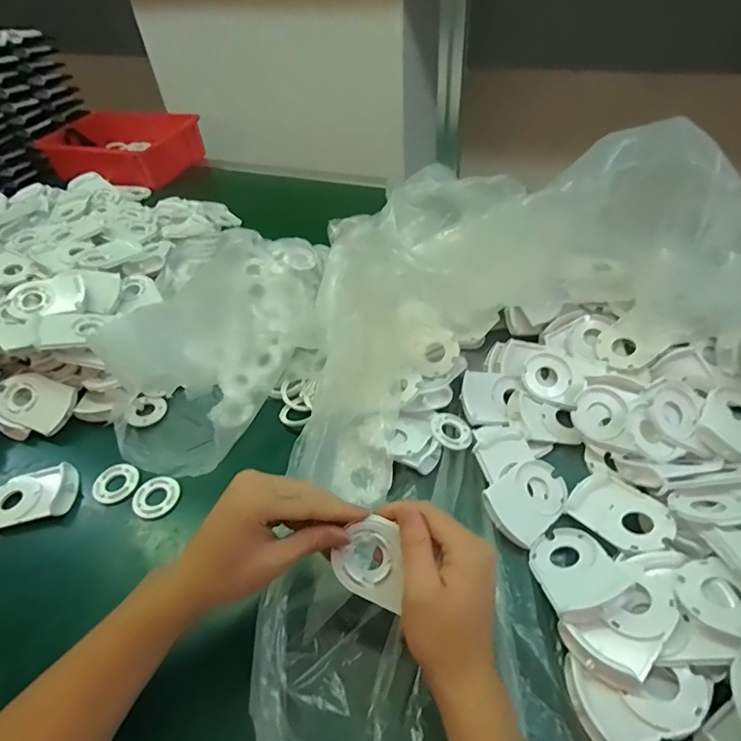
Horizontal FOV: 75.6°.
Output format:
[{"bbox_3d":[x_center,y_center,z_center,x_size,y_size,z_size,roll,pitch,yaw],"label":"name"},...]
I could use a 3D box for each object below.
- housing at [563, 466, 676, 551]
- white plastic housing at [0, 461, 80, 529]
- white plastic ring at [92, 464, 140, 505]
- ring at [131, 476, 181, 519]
[{"bbox_3d":[0.213,0.121,0.406,0.057,0.015,0.077,-31,31,-16],"label":"housing"},{"bbox_3d":[-0.337,0.128,0.478,0.083,0.023,0.055,-12,46,-6],"label":"white plastic housing"},{"bbox_3d":[-0.258,0.114,0.484,0.042,0.005,0.041,-3,45,3],"label":"white plastic ring"},{"bbox_3d":[-0.212,0.124,0.470,0.045,0.004,0.043,-3,45,3],"label":"ring"}]

